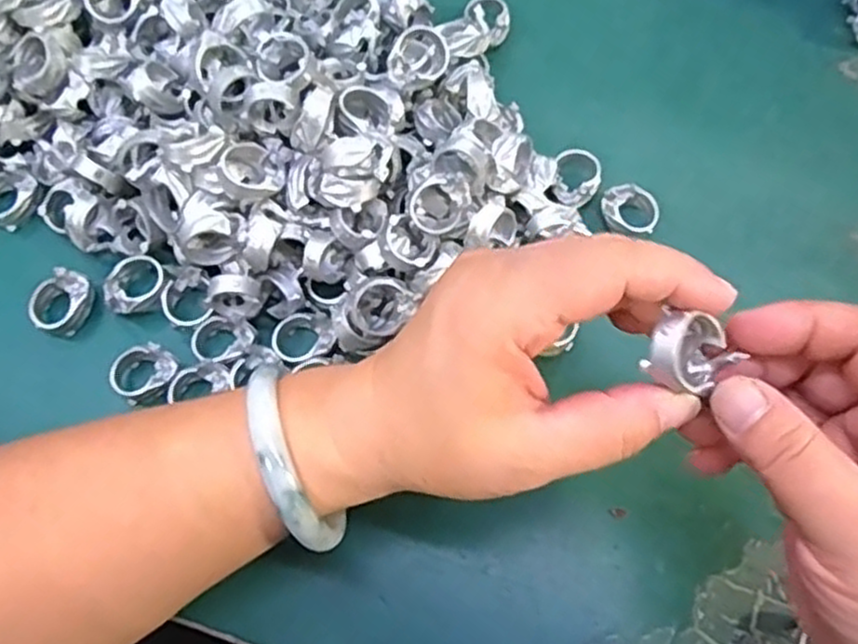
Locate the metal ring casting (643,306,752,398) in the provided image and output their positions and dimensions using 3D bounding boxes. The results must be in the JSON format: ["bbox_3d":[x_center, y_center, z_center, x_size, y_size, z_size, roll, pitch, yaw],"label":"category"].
[{"bbox_3d":[0.077,0.009,0.218,0.024,0.021,0.024,-1,69,2],"label":"metal ring casting"}]

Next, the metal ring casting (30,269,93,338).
[{"bbox_3d":[-0.169,-0.009,0.339,0.022,0.020,0.030,41,76,16],"label":"metal ring casting"}]

